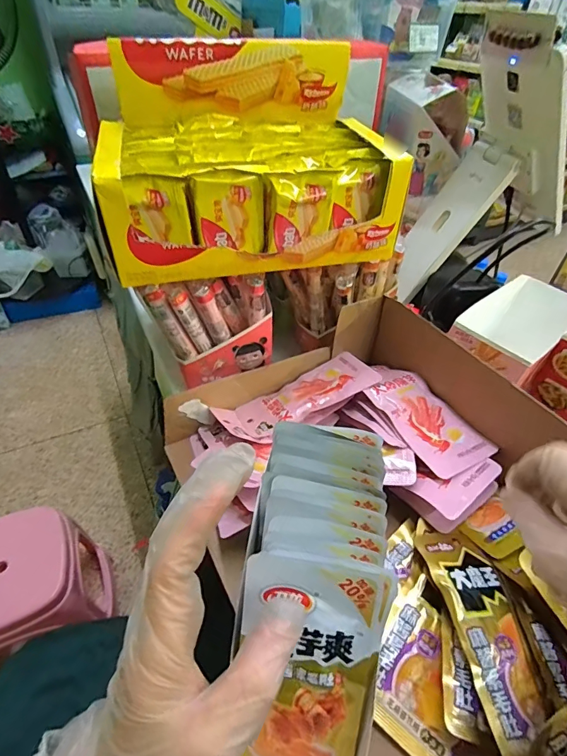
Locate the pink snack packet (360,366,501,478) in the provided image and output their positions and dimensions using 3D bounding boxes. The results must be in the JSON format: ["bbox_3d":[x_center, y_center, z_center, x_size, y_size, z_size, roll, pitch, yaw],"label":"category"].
[{"bbox_3d":[0.137,0.036,0.403,0.073,0.015,0.124,-21,48,-23],"label":"pink snack packet"}]

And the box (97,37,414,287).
[{"bbox_3d":[-0.030,-0.207,0.395,0.255,0.152,0.160,-7,44,-10],"label":"box"}]

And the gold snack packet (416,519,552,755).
[{"bbox_3d":[0.142,0.173,0.296,0.049,0.013,0.149,-4,44,-8],"label":"gold snack packet"}]

